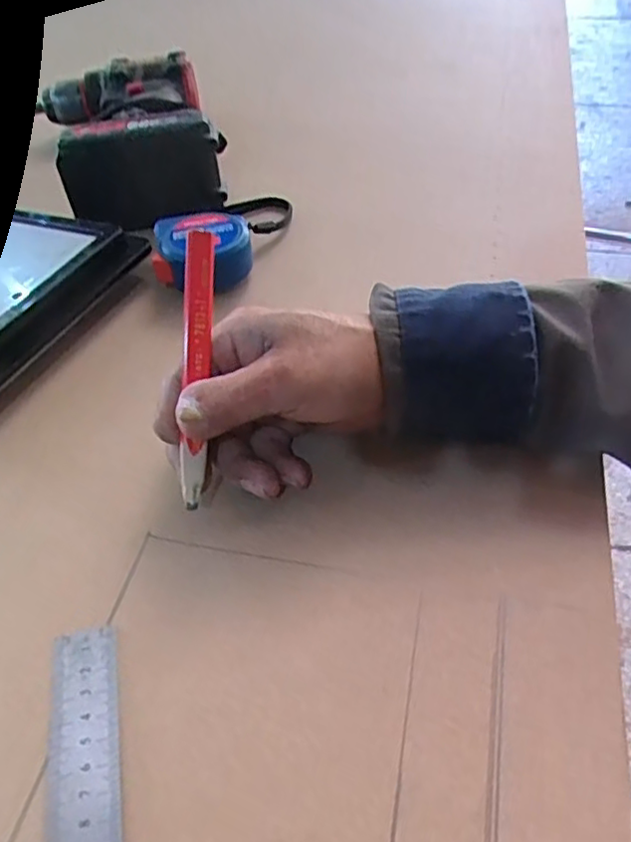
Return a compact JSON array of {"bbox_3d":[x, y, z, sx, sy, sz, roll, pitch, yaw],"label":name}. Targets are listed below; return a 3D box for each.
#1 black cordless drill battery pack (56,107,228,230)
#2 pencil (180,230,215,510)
[{"bbox_3d":[-0.127,-0.190,0.498,0.114,0.074,0.056,-3,48,1],"label":"black cordless drill battery pack"},{"bbox_3d":[-0.057,-0.025,0.315,0.013,0.006,0.131,2,90,5],"label":"pencil"}]

